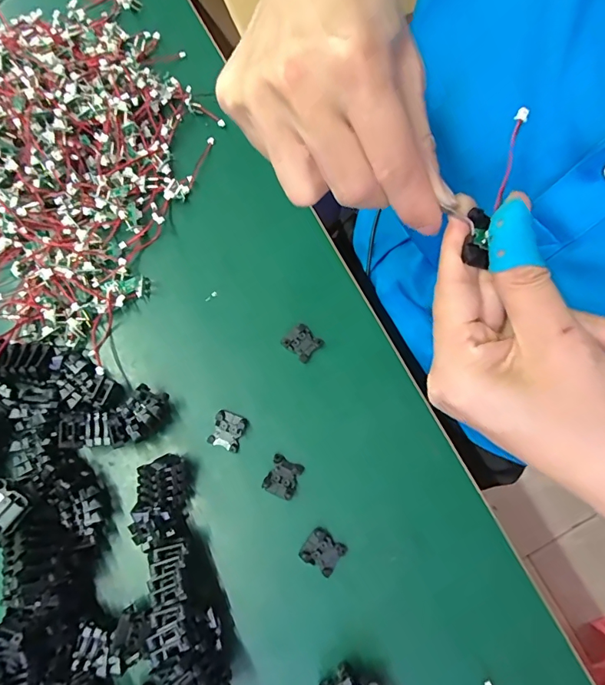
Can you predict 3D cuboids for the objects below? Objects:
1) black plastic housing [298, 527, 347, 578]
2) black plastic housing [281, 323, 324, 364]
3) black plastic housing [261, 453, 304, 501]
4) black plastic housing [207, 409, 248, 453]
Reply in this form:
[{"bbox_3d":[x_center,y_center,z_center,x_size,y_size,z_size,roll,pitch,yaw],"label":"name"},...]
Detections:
[{"bbox_3d":[0.013,0.131,0.272,0.024,0.007,0.021,38,77,9],"label":"black plastic housing"},{"bbox_3d":[0.000,0.001,0.312,0.023,0.011,0.021,41,78,10],"label":"black plastic housing"},{"bbox_3d":[-0.013,0.089,0.286,0.021,0.009,0.024,24,76,6],"label":"black plastic housing"},{"bbox_3d":[-0.050,0.060,0.293,0.021,0.010,0.023,22,75,5],"label":"black plastic housing"}]

